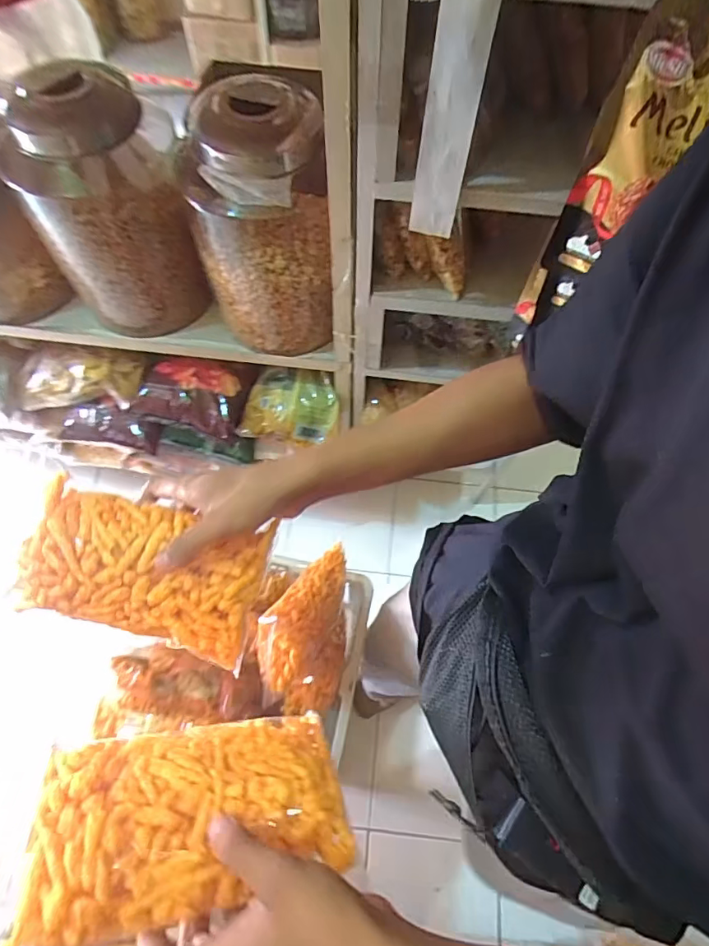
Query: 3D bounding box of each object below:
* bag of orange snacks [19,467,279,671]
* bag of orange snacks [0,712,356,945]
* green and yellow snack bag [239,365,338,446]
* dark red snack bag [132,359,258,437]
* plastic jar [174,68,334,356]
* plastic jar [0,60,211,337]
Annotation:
[{"bbox_3d":[-0.164,0.084,0.393,0.175,0.029,0.116,15,84,-15],"label":"bag of orange snacks"},{"bbox_3d":[-0.105,0.210,0.310,0.203,0.027,0.103,1,36,-24],"label":"bag of orange snacks"},{"bbox_3d":[-0.129,-0.139,1.035,0.187,0.065,0.142,7,91,0],"label":"green and yellow snack bag"},{"bbox_3d":[-0.325,-0.179,1.007,0.212,0.060,0.173,16,94,4],"label":"dark red snack bag"},{"bbox_3d":[-0.145,-0.412,0.811,0.194,0.353,0.242,-3,66,-3],"label":"plastic jar"},{"bbox_3d":[-0.400,-0.423,0.817,0.221,0.358,0.196,-23,69,-12],"label":"plastic jar"}]

